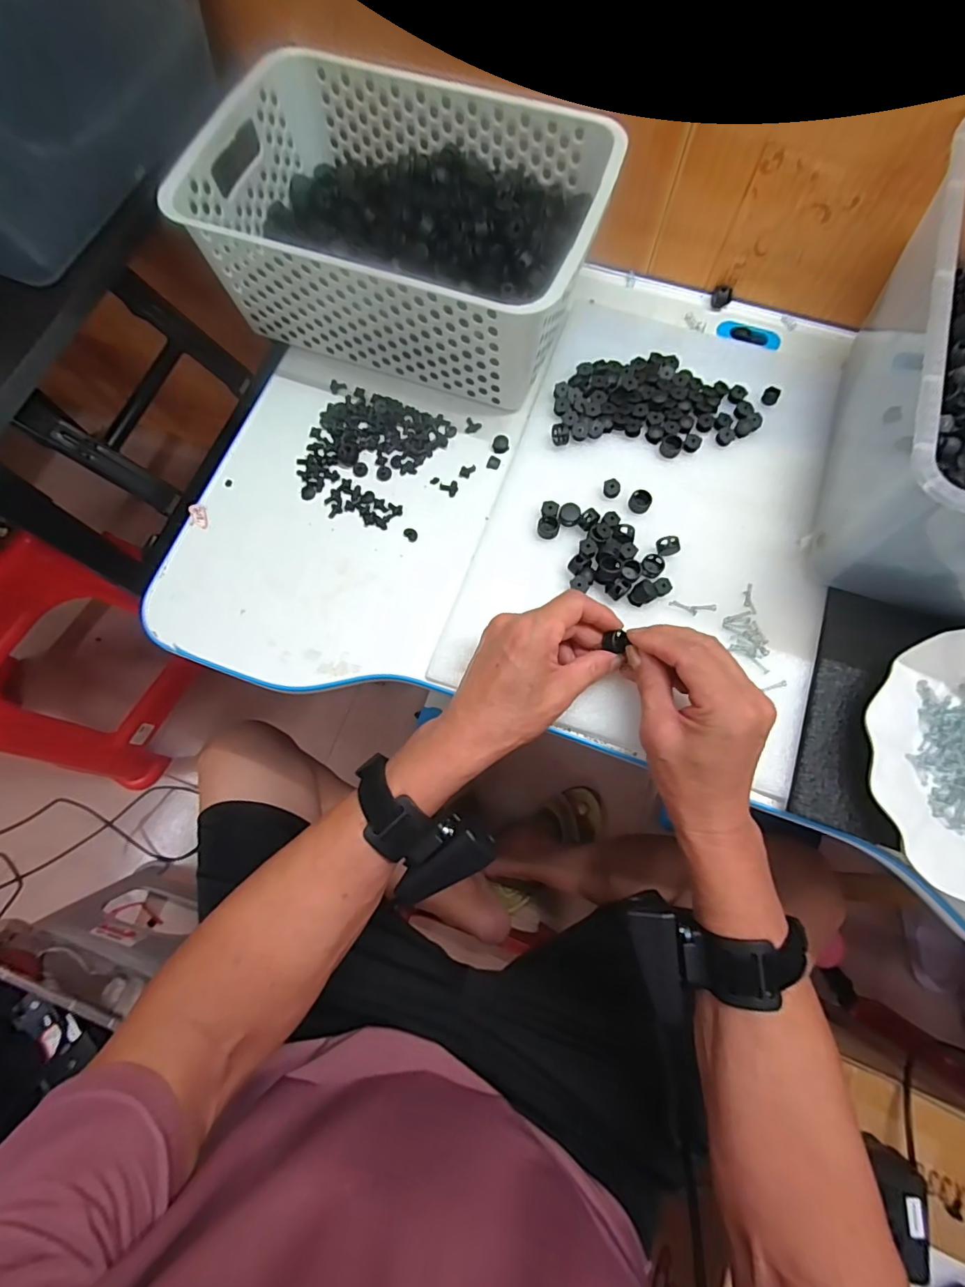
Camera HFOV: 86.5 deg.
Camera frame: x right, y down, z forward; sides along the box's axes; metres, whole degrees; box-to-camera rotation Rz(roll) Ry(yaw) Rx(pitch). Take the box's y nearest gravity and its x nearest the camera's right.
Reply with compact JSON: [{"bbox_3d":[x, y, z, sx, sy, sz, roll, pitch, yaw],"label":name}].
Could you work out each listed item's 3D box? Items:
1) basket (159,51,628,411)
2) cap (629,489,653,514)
[{"bbox_3d":[-0.060,-0.338,0.430,0.297,0.109,0.199,18,76,6],"label":"basket"},{"bbox_3d":[0.125,-0.112,0.406,0.016,0.007,0.017,0,74,1],"label":"cap"}]

